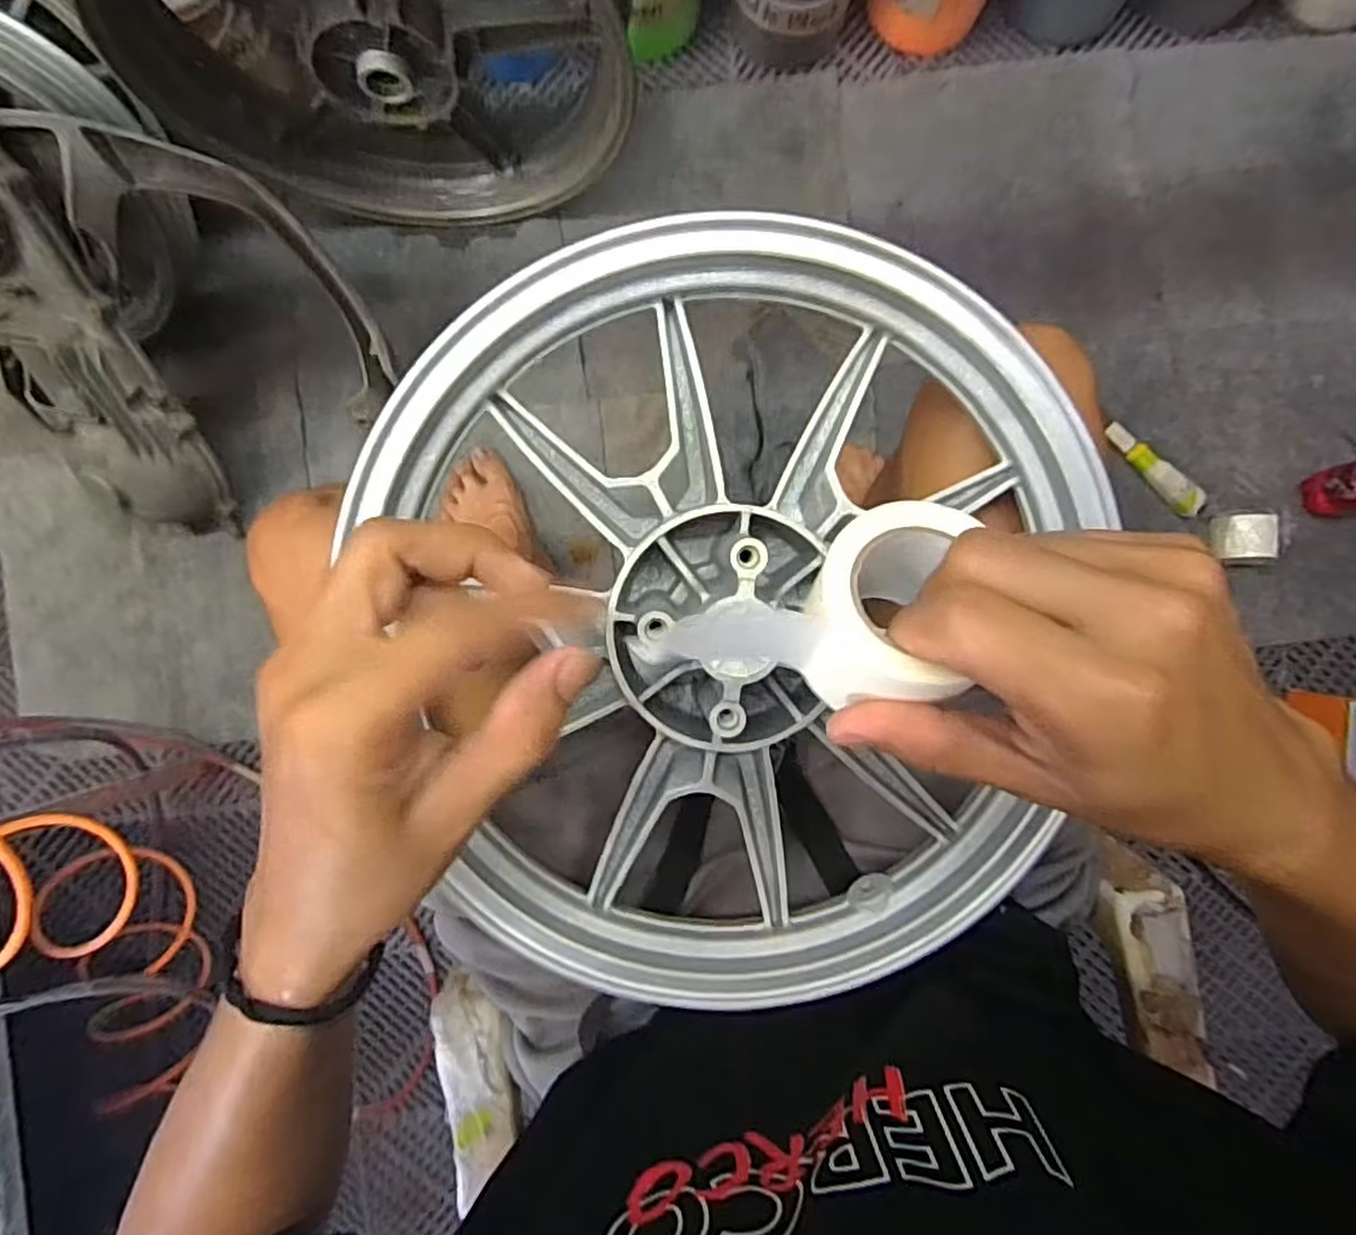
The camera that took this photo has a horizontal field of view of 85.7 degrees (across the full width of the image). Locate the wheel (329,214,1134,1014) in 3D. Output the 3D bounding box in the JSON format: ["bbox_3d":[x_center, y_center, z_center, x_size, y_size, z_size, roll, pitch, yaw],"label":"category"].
[{"bbox_3d":[0.029,0.008,0.367,0.355,0.082,0.374,0,88,1],"label":"wheel"}]

